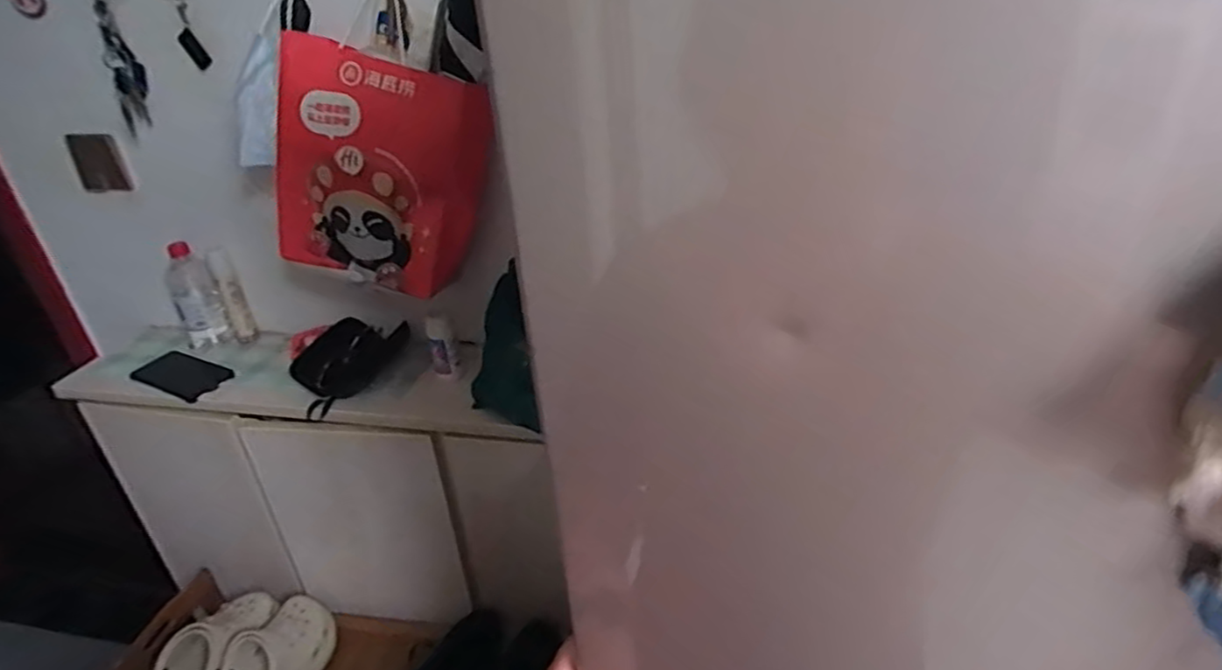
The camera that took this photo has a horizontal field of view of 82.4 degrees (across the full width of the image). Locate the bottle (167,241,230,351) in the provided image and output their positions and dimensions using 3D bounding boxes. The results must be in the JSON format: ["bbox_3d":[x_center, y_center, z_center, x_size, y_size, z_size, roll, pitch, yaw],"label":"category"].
[{"bbox_3d":[-0.578,-0.049,0.972,0.053,0.157,0.047,-24,35,-29],"label":"bottle"}]

